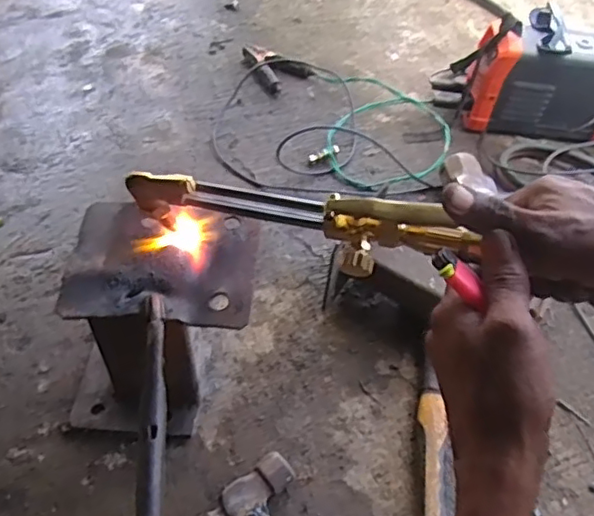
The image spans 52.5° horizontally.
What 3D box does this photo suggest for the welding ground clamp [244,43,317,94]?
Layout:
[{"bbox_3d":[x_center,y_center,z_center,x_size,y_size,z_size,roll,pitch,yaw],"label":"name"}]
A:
[{"bbox_3d":[-0.046,-0.366,1.134,0.096,0.032,0.137,-28,60,-24],"label":"welding ground clamp"}]

